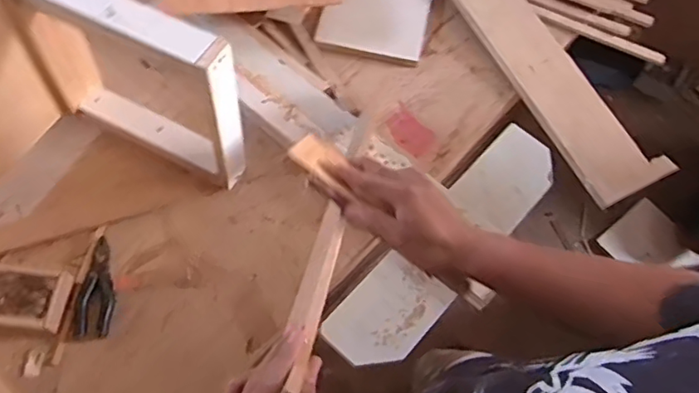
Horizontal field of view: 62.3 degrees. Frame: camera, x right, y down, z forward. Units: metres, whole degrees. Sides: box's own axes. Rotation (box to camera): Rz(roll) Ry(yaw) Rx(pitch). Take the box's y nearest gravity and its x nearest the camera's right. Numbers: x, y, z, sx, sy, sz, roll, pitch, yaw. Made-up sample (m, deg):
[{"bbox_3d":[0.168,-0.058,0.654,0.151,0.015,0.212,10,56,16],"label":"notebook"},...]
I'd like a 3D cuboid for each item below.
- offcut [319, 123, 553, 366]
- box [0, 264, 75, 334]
[{"bbox_3d":[0.160,0.067,0.891,0.115,0.014,0.482,40,69,14],"label":"offcut"},{"bbox_3d":[-0.469,0.134,0.793,0.156,0.026,0.082,6,65,-1],"label":"box"}]

